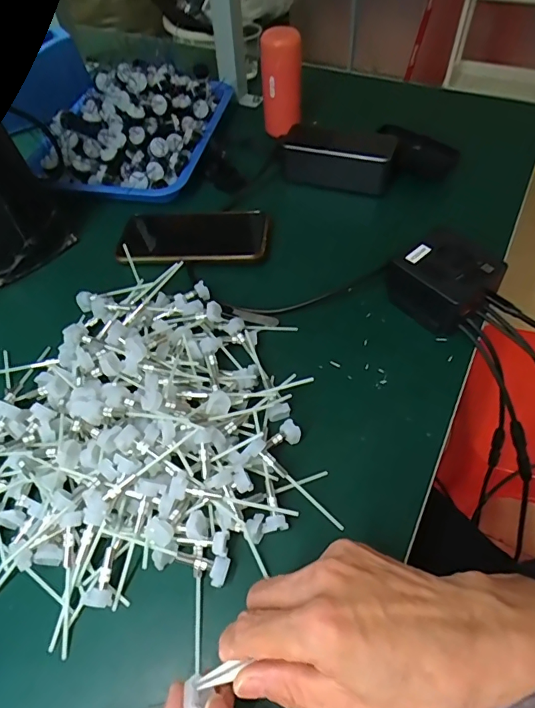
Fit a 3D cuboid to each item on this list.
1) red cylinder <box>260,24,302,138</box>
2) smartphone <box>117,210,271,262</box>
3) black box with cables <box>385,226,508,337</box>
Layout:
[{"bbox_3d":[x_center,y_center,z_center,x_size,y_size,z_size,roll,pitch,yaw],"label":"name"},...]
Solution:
[{"bbox_3d":[0.018,-0.334,0.579,0.050,0.125,0.049,-2,54,2],"label":"red cylinder"},{"bbox_3d":[-0.080,-0.129,0.495,0.161,0.013,0.079,2,54,8],"label":"smartphone"},{"bbox_3d":[0.160,-0.067,0.417,0.081,0.057,0.076,37,64,26],"label":"black box with cables"}]

